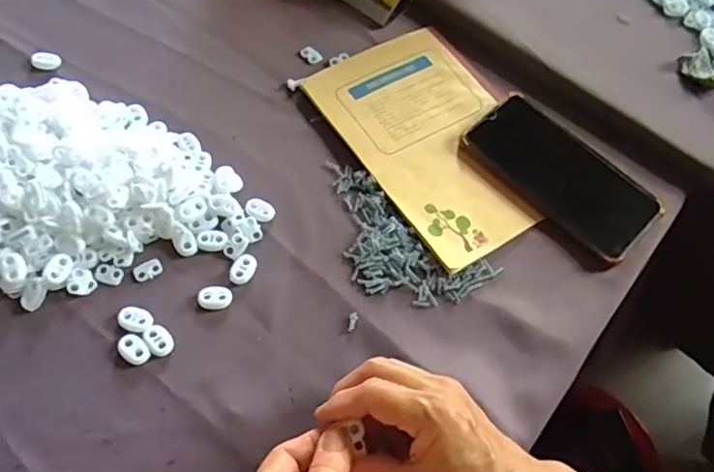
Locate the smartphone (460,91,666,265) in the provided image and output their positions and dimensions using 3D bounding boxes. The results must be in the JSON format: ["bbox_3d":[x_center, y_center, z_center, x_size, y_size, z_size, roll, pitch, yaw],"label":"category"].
[{"bbox_3d":[0.160,-0.052,0.446,0.076,0.011,0.149,-40,71,-21],"label":"smartphone"}]

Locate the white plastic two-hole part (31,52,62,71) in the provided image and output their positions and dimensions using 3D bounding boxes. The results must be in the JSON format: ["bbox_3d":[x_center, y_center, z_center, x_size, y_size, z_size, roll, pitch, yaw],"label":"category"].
[{"bbox_3d":[-0.260,-0.147,0.481,0.023,0.004,0.017,11,62,3],"label":"white plastic two-hole part"}]

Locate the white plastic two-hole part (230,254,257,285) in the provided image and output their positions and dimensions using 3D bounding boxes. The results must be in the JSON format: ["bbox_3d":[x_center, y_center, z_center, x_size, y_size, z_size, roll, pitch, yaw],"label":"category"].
[{"bbox_3d":[-0.079,0.023,0.405,0.014,0.004,0.023,24,63,10],"label":"white plastic two-hole part"}]

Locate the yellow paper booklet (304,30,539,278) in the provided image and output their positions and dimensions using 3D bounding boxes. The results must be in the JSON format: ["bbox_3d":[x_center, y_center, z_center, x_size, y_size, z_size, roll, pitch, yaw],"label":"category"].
[{"bbox_3d":[0.064,-0.082,0.465,0.132,0.007,0.207,-30,67,-17],"label":"yellow paper booklet"}]

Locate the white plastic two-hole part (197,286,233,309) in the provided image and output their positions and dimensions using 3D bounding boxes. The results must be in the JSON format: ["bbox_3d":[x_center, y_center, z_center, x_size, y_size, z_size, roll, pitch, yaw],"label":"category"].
[{"bbox_3d":[-0.097,0.042,0.393,0.022,0.004,0.016,-1,62,-4],"label":"white plastic two-hole part"}]

